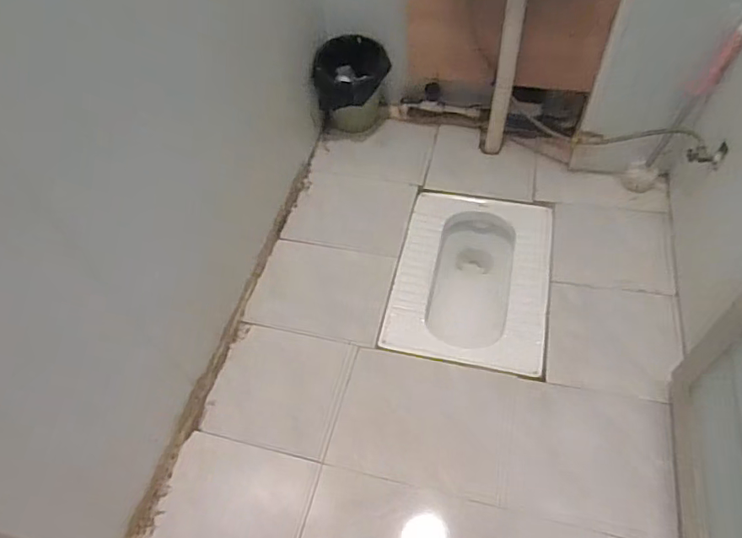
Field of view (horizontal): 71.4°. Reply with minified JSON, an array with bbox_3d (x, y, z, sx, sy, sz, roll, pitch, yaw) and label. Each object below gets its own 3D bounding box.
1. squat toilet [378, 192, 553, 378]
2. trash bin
[{"bbox_3d":[0.290,0.048,1.529,0.422,0.186,0.586,10,55,10],"label":"squat toilet"},{"bbox_3d":[-0.062,-0.617,1.778,0.234,0.304,0.234,-4,54,0],"label":"trash bin"}]

